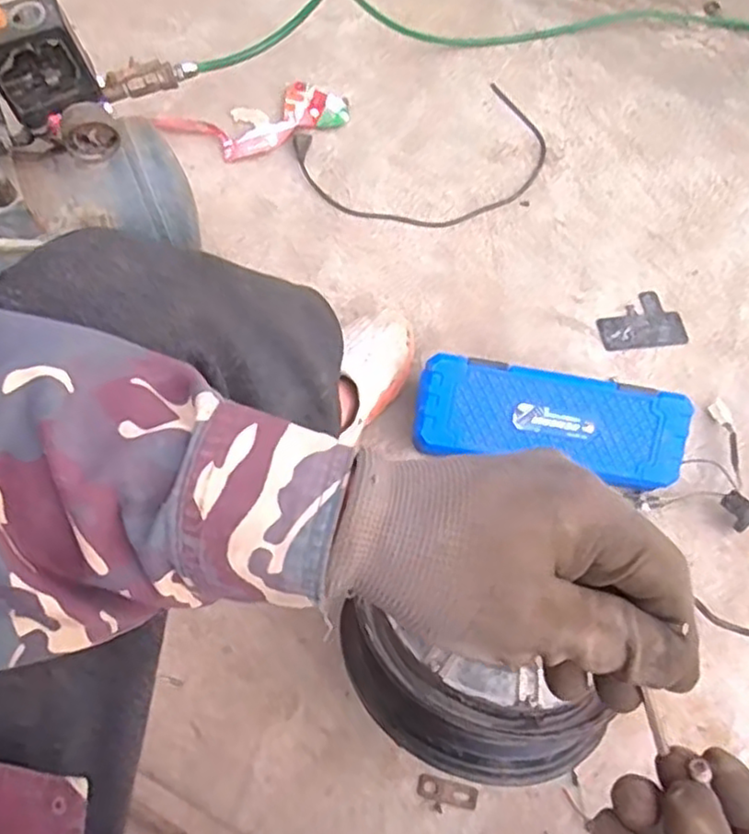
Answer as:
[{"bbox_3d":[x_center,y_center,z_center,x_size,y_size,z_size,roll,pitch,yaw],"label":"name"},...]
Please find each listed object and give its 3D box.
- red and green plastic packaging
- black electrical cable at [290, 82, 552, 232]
[{"bbox_3d":[-0.175,-0.437,1.026,0.273,0.021,0.106,-20,78,-5],"label":"red and green plastic packaging"},{"bbox_3d":[0.087,-0.376,1.035,0.372,0.012,0.214,-20,75,-13],"label":"black electrical cable"}]

